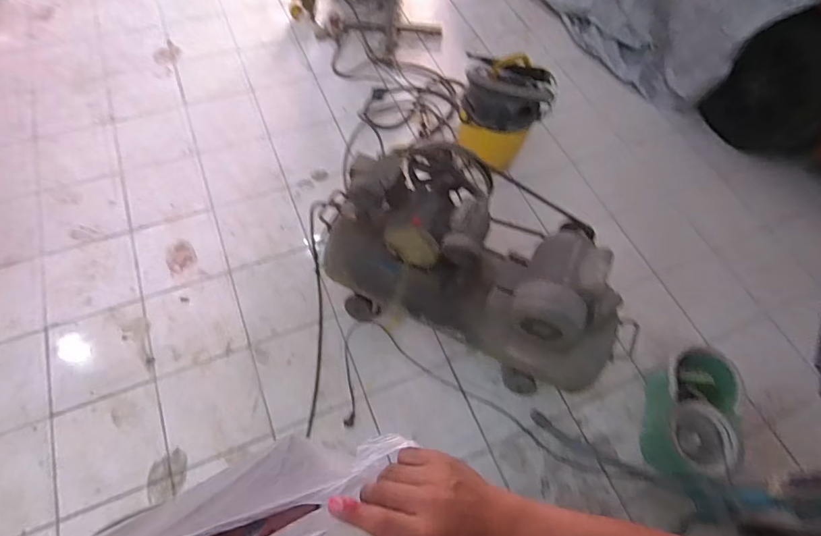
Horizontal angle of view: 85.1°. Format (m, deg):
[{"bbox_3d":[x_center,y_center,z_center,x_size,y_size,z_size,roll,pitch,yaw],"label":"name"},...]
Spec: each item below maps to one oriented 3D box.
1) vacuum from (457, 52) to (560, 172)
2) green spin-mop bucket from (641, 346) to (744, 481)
[{"bbox_3d":[0.340,-0.564,1.750,0.335,0.423,0.308,2,62,-3],"label":"vacuum"},{"bbox_3d":[0.858,0.451,1.382,0.258,0.187,0.400,20,61,9],"label":"green spin-mop bucket"}]

